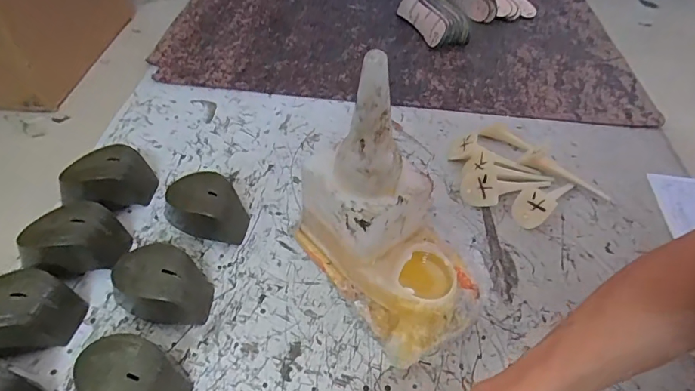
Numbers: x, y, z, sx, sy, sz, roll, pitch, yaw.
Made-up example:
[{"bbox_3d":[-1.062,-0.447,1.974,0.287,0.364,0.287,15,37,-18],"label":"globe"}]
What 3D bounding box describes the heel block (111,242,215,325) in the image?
[{"bbox_3d":[-0.196,0.096,0.465,0.104,0.064,0.070,20,50,13],"label":"heel block"}]

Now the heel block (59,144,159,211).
[{"bbox_3d":[-0.307,-0.018,0.558,0.104,0.064,0.062,-28,56,-25],"label":"heel block"}]

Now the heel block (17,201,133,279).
[{"bbox_3d":[-0.308,0.052,0.495,0.098,0.065,0.064,-11,51,-14],"label":"heel block"}]

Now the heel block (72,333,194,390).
[{"bbox_3d":[-0.195,0.171,0.401,0.102,0.064,0.070,24,51,16],"label":"heel block"}]

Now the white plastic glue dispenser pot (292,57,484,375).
[{"bbox_3d":[0.060,0.007,0.443,0.148,0.240,0.216,-27,56,-25],"label":"white plastic glue dispenser pot"}]

